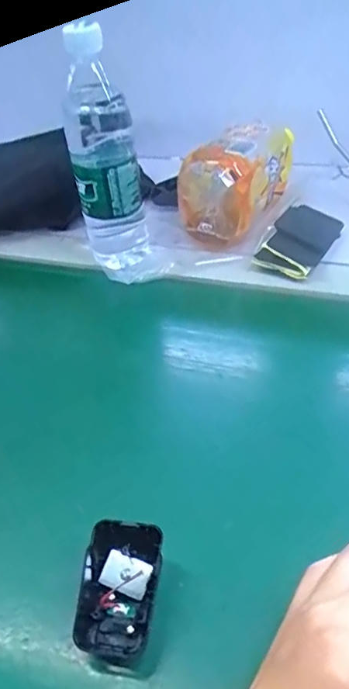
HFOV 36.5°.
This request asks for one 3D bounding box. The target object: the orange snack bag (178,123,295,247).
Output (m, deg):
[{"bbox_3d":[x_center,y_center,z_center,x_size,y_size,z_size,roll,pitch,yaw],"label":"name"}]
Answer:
[{"bbox_3d":[0.070,-0.188,0.602,0.087,0.101,0.147,19,46,24],"label":"orange snack bag"}]

